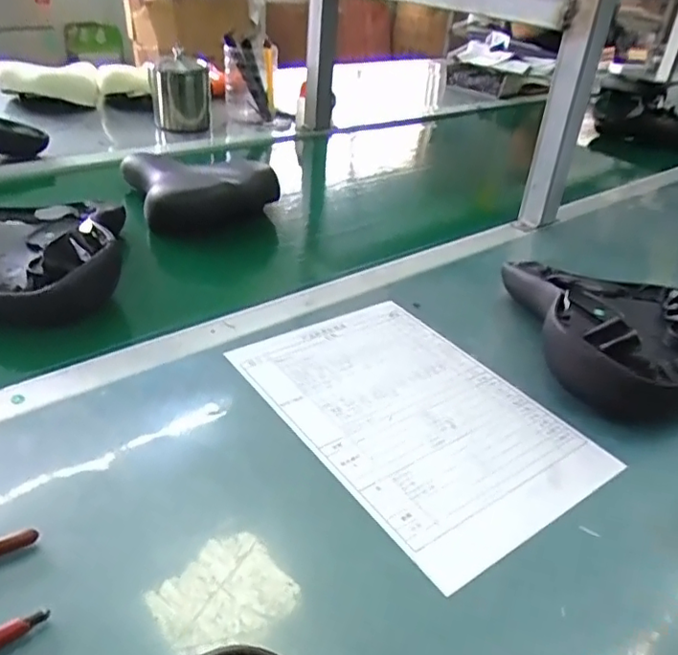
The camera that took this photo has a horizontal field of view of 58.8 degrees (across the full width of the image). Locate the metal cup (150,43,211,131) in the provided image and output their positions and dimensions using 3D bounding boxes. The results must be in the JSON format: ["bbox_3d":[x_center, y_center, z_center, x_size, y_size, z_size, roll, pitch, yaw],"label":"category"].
[{"bbox_3d":[-0.309,-0.462,1.176,0.107,0.137,0.107,-3,33,-14],"label":"metal cup"}]

